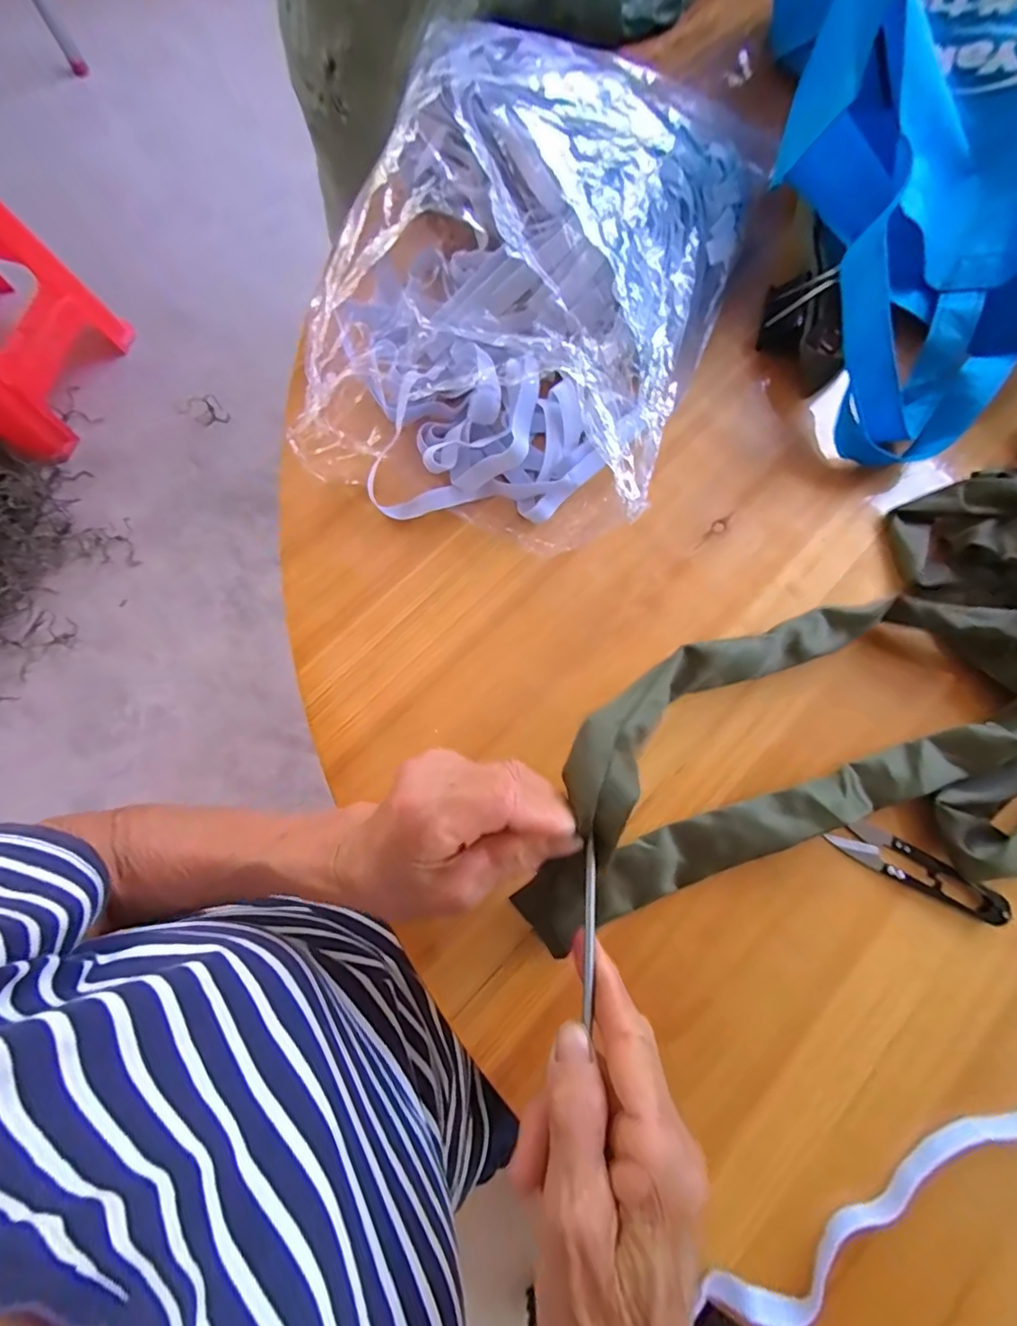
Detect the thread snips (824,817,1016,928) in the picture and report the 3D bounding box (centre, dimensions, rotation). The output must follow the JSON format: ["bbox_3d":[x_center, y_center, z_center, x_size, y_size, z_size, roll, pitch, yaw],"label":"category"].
[{"bbox_3d":[0.237,0.120,0.304,0.098,0.009,0.023,30,78,5],"label":"thread snips"}]

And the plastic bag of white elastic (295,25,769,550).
[{"bbox_3d":[0.014,-0.234,0.333,0.224,0.092,0.310,23,78,4],"label":"plastic bag of white elastic"}]

